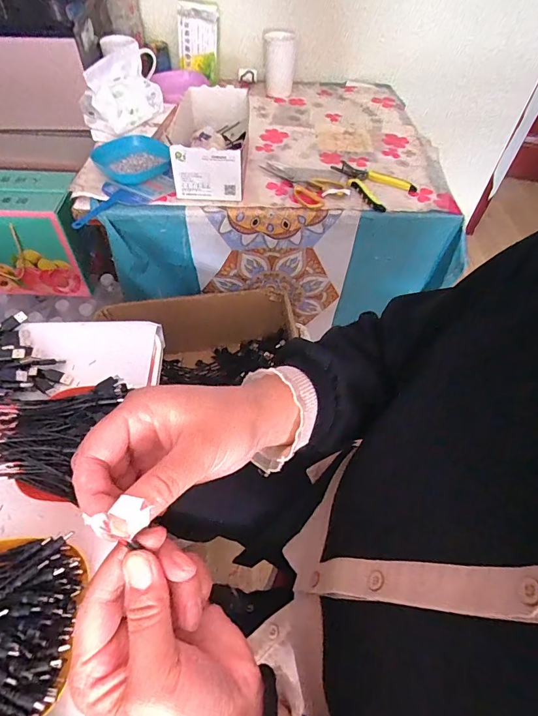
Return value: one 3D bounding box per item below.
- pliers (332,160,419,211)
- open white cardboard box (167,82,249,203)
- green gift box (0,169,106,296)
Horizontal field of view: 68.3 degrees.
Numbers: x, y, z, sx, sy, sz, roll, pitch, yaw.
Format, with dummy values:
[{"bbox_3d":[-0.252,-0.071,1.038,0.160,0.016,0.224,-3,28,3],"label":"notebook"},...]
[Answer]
[{"bbox_3d":[0.197,-0.351,0.784,0.116,0.013,0.152,-36,64,-26],"label":"pliers"},{"bbox_3d":[-0.113,-0.420,0.765,0.135,0.094,0.249,2,54,-2],"label":"open white cardboard box"},{"bbox_3d":[-0.597,-0.295,0.945,0.342,0.233,0.162,3,54,-1],"label":"green gift box"}]

